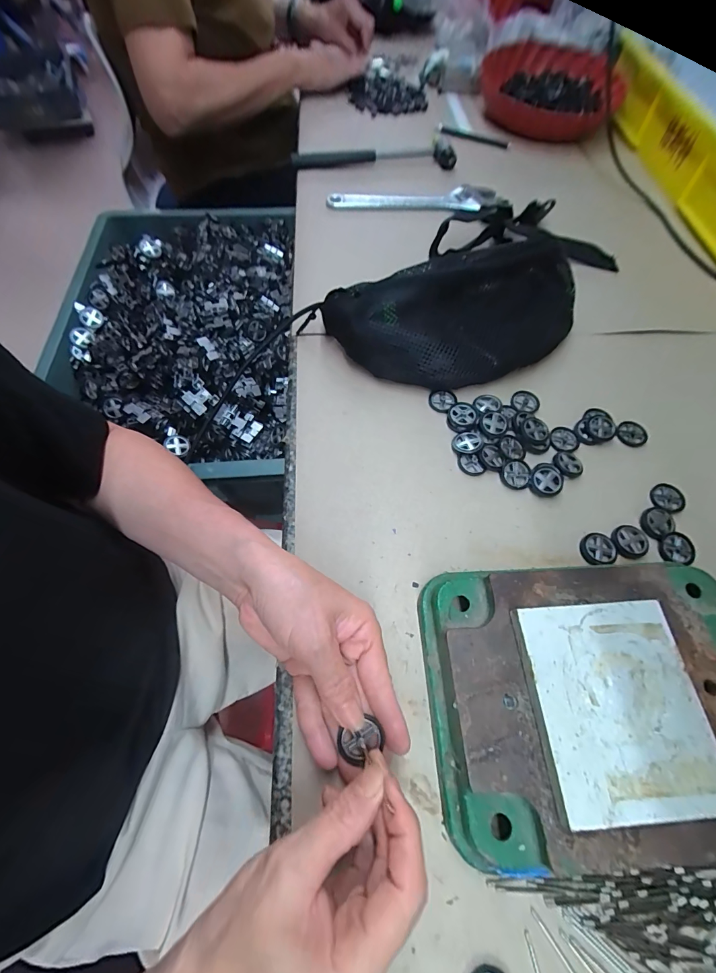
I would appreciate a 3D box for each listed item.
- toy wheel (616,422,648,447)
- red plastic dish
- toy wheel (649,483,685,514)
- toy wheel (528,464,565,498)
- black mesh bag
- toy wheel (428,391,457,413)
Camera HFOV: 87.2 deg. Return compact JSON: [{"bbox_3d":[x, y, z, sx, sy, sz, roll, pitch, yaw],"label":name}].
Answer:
[{"bbox_3d":[0.264,-0.051,0.363,0.027,0.004,0.024,25,82,8],"label":"toy wheel"},{"bbox_3d":[0.361,-0.744,0.702,0.260,0.082,0.295,1,62,-1],"label":"red plastic dish"},{"bbox_3d":[0.274,0.011,0.332,0.031,0.005,0.027,-32,68,-18],"label":"toy wheel"},{"bbox_3d":[0.166,-0.006,0.331,0.028,0.009,0.031,41,68,18],"label":"toy wheel"},{"bbox_3d":[0.113,-0.180,0.371,0.290,0.100,0.135,-16,64,-11],"label":"black mesh bag"},{"bbox_3d":[0.083,-0.085,0.371,0.025,0.004,0.024,1,62,-2],"label":"toy wheel"}]

